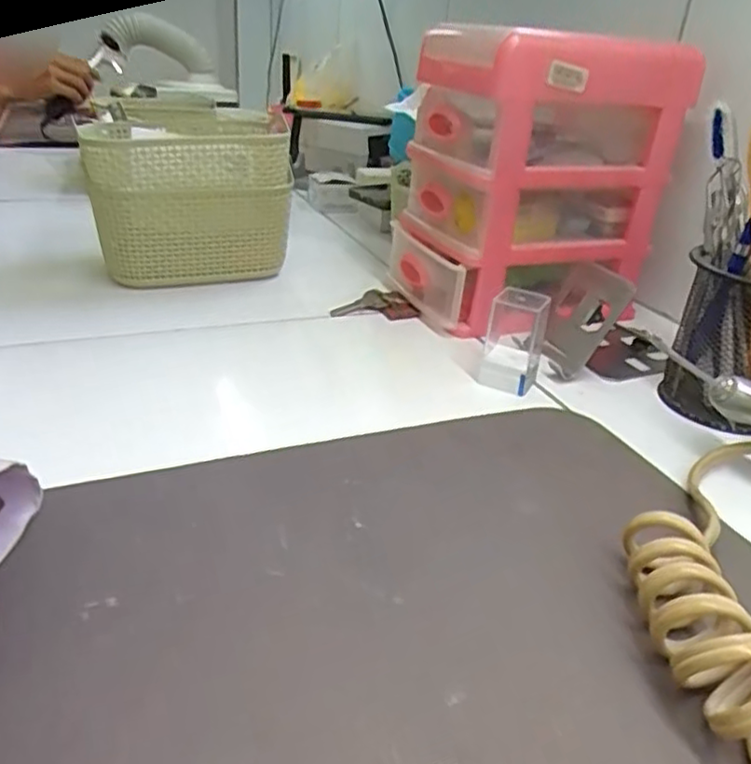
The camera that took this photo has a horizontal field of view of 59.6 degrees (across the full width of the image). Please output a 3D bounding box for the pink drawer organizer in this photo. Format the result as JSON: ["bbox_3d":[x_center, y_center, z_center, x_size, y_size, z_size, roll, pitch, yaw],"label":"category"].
[{"bbox_3d":[0.122,-0.159,0.526,0.181,0.206,0.126,-8,31,-21],"label":"pink drawer organizer"}]

